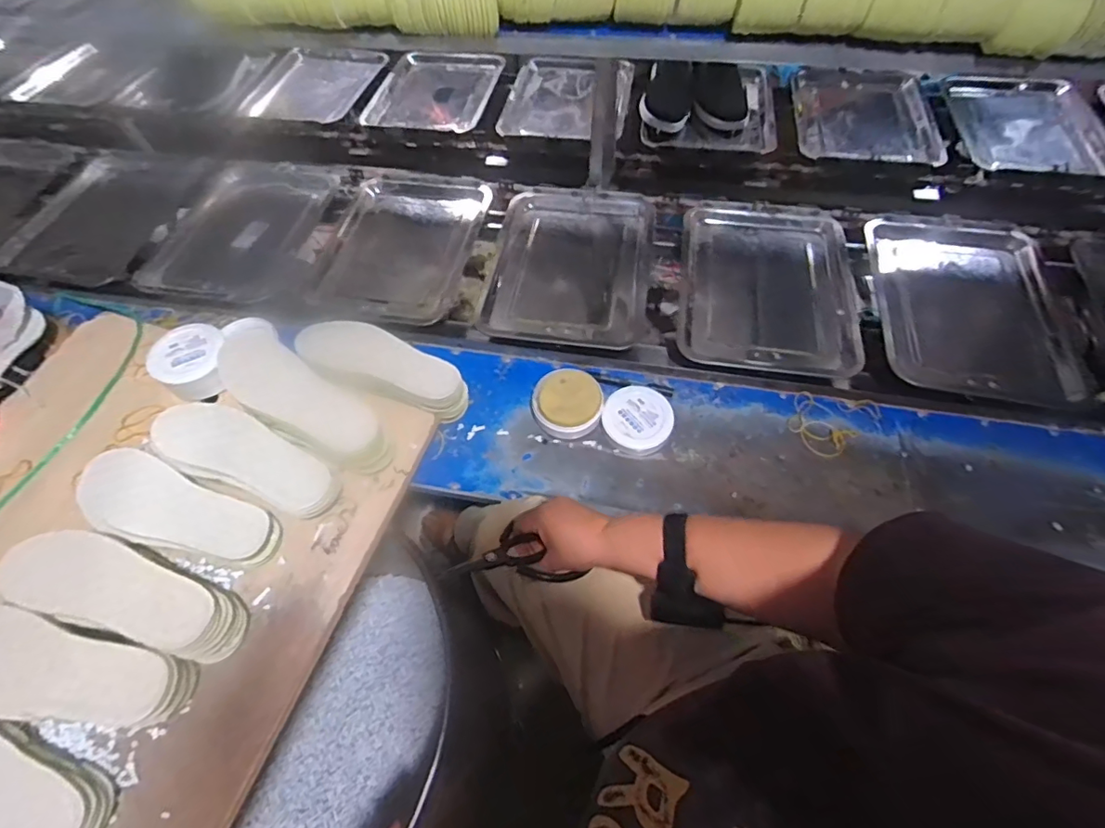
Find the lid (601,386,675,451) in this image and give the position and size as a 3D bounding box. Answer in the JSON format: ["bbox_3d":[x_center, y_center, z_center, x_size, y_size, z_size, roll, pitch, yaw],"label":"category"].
[{"bbox_3d":[0.126,0.005,0.767,0.097,0.023,0.100,-1,58,2],"label":"lid"}]

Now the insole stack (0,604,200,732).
[{"bbox_3d":[-0.500,0.263,0.529,0.251,0.062,0.088,11,59,10],"label":"insole stack"}]

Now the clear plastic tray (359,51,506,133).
[{"bbox_3d":[-0.283,-0.773,1.264,0.293,0.031,0.366,10,59,9],"label":"clear plastic tray"}]

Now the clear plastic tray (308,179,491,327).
[{"bbox_3d":[-0.281,-0.312,0.959,0.275,0.034,0.332,7,58,7],"label":"clear plastic tray"}]

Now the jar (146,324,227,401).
[{"bbox_3d":[-0.513,-0.075,0.752,0.098,0.070,0.106,-20,59,-10],"label":"jar"}]

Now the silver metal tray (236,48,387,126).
[{"bbox_3d":[-0.582,-0.816,1.287,0.294,0.032,0.356,3,58,5],"label":"silver metal tray"}]

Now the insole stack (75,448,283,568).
[{"bbox_3d":[-0.464,0.118,0.633,0.262,0.042,0.090,19,61,14],"label":"insole stack"}]

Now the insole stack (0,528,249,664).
[{"bbox_3d":[-0.463,0.198,0.581,0.248,0.091,0.088,13,59,11],"label":"insole stack"}]

